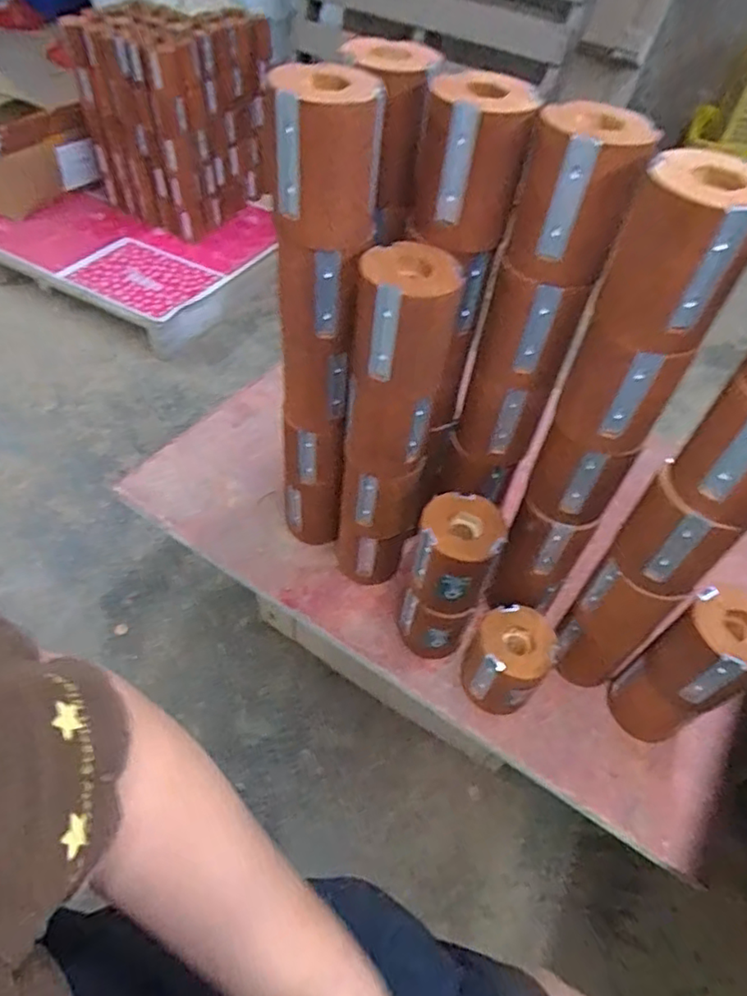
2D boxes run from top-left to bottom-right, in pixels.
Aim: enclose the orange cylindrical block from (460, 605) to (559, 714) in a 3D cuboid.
[{"bbox_3d":[0.136,0.171,0.616,0.072,0.108,0.076,2,51,-3],"label":"orange cylindrical block"}]

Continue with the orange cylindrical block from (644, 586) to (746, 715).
[{"bbox_3d":[0.303,0.142,0.537,0.069,0.108,0.076,-24,57,-22],"label":"orange cylindrical block"}]

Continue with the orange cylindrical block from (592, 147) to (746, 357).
[{"bbox_3d":[0.200,-0.158,0.390,0.075,0.103,0.069,24,53,15],"label":"orange cylindrical block"}]

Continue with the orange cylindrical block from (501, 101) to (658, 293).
[{"bbox_3d":[0.145,-0.218,0.431,0.077,0.096,0.069,18,52,10],"label":"orange cylindrical block"}]

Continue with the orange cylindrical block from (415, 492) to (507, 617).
[{"bbox_3d":[0.082,0.057,0.581,0.073,0.099,0.075,2,51,-3],"label":"orange cylindrical block"}]

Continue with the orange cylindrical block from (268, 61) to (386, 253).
[{"bbox_3d":[-0.032,-0.246,0.435,0.073,0.100,0.066,4,51,-1],"label":"orange cylindrical block"}]

